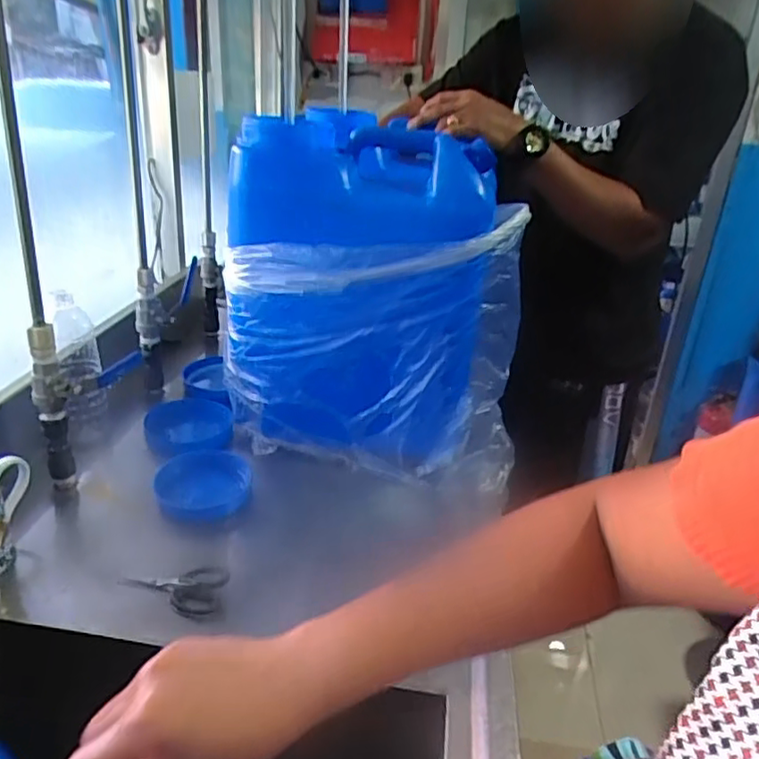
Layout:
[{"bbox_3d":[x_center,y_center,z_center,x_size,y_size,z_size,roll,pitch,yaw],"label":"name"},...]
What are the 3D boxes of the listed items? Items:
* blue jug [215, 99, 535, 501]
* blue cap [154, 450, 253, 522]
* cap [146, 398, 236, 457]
[{"bbox_3d":[0.000,-0.099,0.837,0.377,0.410,0.218,9,27,10],"label":"blue jug"},{"bbox_3d":[-0.216,0.128,0.779,0.118,0.022,0.126,3,26,-1],"label":"blue cap"},{"bbox_3d":[-0.269,0.066,0.890,0.114,0.029,0.120,-2,27,-10],"label":"cap"}]

